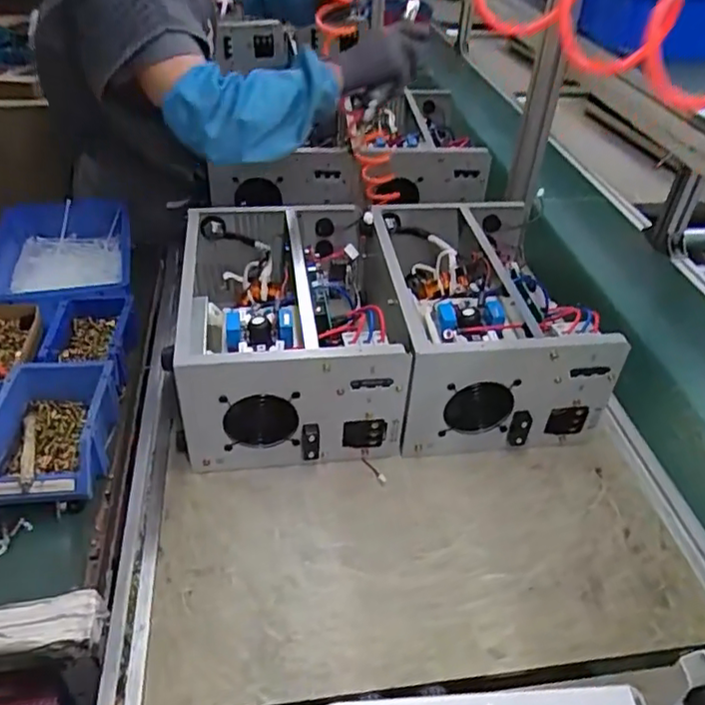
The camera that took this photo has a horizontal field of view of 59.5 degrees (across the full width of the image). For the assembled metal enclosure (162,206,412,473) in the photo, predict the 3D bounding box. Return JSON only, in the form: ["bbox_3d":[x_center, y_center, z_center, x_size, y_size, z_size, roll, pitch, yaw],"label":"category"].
[{"bbox_3d":[-0.089,-0.041,0.877,0.279,0.180,0.384,-1,41,-5],"label":"assembled metal enclosure"}]

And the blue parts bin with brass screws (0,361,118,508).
[{"bbox_3d":[-0.365,0.099,0.748,0.138,0.075,0.188,-5,41,-10],"label":"blue parts bin with brass screws"}]

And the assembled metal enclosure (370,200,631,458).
[{"bbox_3d":[0.171,-0.060,0.920,0.260,0.180,0.407,-3,41,-8],"label":"assembled metal enclosure"}]

